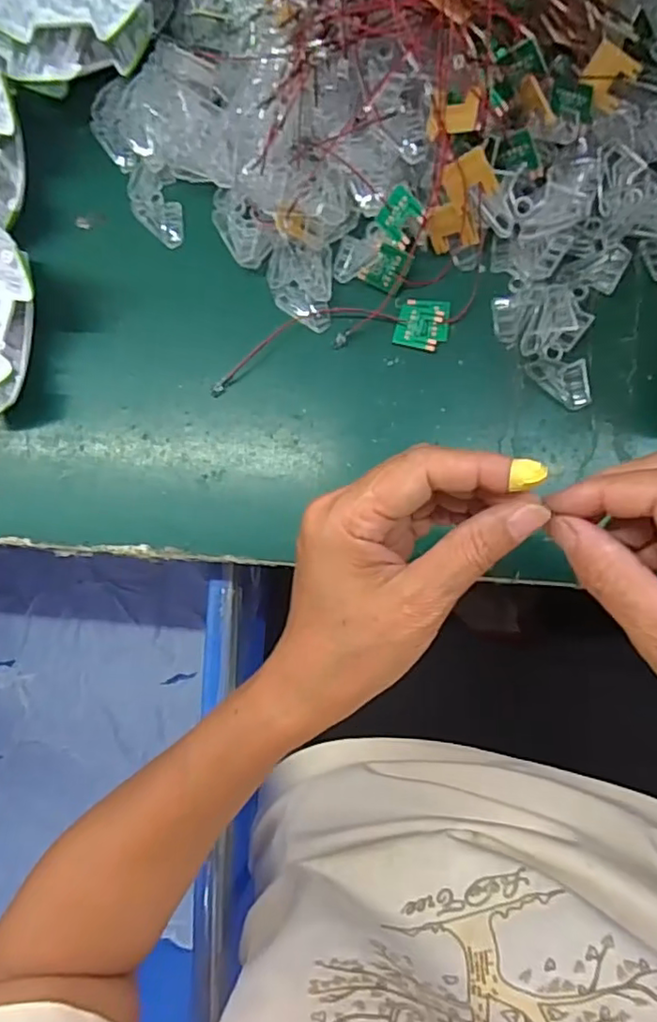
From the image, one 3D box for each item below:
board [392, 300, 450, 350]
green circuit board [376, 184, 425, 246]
[{"bbox_3d":[0.056,-0.110,0.360,0.031,0.004,0.027,15,87,8],"label":"board"},{"bbox_3d":[0.041,-0.168,0.348,0.023,0.005,0.027,41,126,-2],"label":"green circuit board"}]

